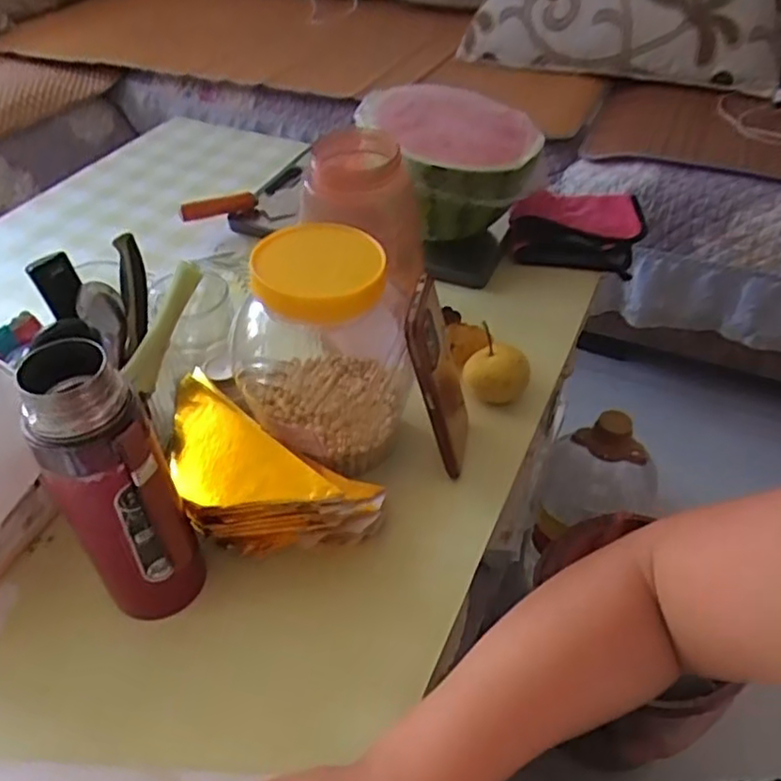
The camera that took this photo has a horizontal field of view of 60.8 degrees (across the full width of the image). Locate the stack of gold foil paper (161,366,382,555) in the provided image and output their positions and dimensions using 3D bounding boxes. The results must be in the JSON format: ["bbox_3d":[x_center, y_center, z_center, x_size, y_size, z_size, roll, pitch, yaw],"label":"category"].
[{"bbox_3d":[-0.104,0.066,0.513,0.182,0.072,0.100,21,48,21],"label":"stack of gold foil paper"}]

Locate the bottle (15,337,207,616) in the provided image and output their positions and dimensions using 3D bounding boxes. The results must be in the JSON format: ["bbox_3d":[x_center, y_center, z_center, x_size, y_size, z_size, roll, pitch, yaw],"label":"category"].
[{"bbox_3d":[-0.169,0.070,0.426,0.066,0.212,0.058,-13,45,-12],"label":"bottle"}]

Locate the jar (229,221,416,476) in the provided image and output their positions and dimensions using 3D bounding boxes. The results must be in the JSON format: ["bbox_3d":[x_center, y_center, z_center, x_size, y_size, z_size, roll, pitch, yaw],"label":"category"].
[{"bbox_3d":[-0.054,-0.041,0.536,0.137,0.170,0.125,0,44,0],"label":"jar"}]

